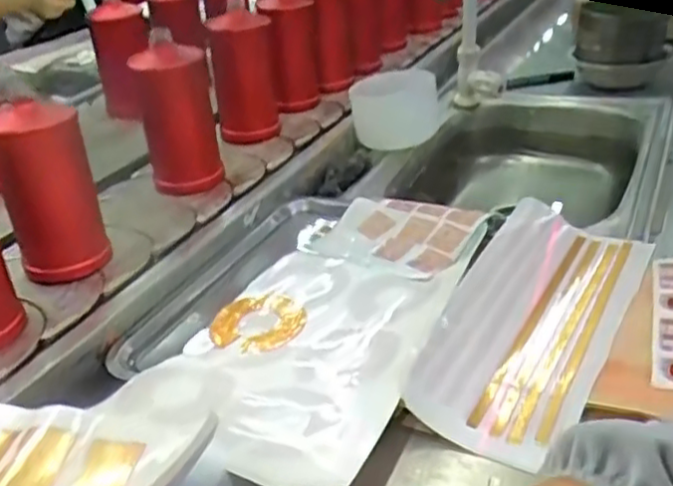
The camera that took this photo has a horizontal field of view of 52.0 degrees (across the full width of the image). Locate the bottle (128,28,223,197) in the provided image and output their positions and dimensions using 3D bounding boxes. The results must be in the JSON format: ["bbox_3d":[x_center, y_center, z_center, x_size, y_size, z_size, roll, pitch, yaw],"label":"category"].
[{"bbox_3d":[-0.201,-0.164,0.870,0.086,0.178,0.082,-10,30,-9],"label":"bottle"}]

